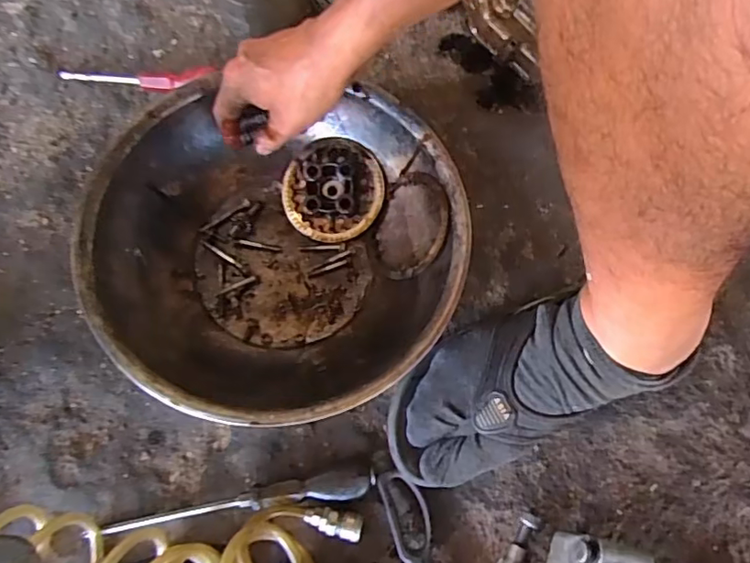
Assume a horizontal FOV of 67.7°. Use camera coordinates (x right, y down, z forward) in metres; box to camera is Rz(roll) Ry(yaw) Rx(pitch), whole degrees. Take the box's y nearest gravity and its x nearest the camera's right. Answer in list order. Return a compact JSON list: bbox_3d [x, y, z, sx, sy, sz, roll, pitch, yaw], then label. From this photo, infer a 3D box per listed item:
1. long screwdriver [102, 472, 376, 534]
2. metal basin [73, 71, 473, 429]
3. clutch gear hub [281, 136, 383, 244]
[{"bbox_3d":[-0.114,0.187,0.478,0.227,0.018,0.020,-7,73,-3],"label":"long screwdriver"},{"bbox_3d":[-0.084,-0.025,0.512,0.314,0.090,0.291,0,73,-1],"label":"metal basin"},{"bbox_3d":[-0.043,-0.093,0.558,0.101,0.025,0.101,-1,86,9],"label":"clutch gear hub"}]

